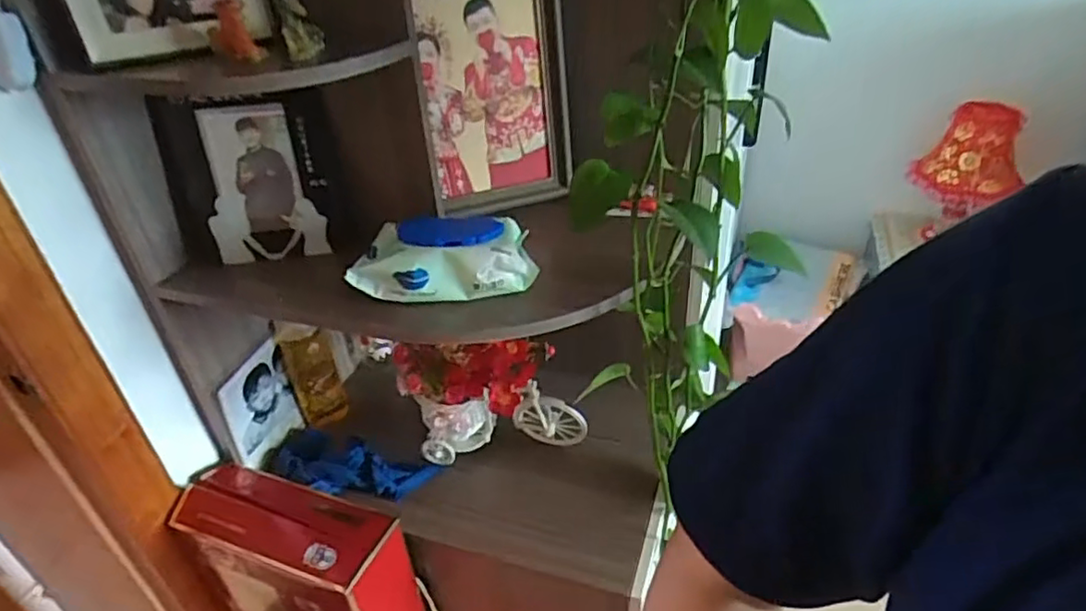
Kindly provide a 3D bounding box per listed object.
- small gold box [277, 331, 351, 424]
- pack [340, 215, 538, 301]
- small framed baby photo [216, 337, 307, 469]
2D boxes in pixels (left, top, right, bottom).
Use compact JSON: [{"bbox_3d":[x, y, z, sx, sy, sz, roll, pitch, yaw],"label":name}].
[{"bbox_3d":[-0.360,0.116,1.020,0.070,0.167,0.023,-24,39,-27],"label":"small gold box"},{"bbox_3d":[-0.106,-0.054,0.692,0.184,0.060,0.084,-6,34,-3],"label":"pack"},{"bbox_3d":[-0.415,0.147,0.951,0.016,0.154,0.121,12,37,22],"label":"small framed baby photo"}]

